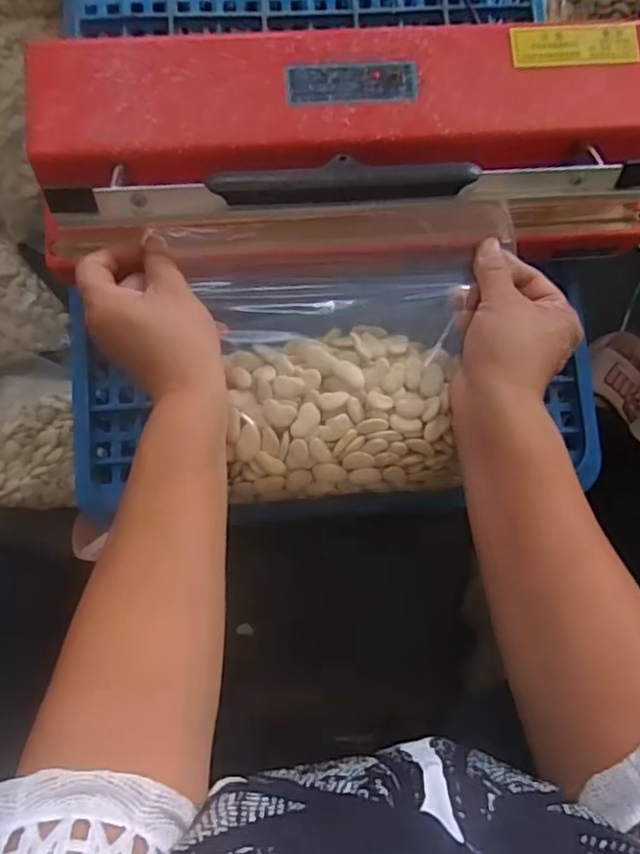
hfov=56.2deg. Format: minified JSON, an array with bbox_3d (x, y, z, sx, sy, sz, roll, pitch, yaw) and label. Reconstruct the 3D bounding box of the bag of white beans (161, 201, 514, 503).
[{"bbox_3d":[0.021,-0.049,0.409,0.198,0.043,0.180,-4,83,-3],"label":"bag of white beans"}]

